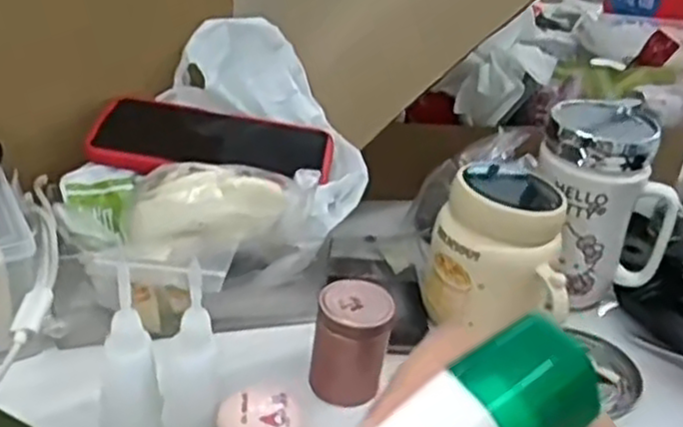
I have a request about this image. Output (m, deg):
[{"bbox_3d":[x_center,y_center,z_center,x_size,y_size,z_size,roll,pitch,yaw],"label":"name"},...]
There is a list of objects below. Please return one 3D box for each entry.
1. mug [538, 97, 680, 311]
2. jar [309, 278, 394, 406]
[{"bbox_3d":[0.188,-0.005,0.547,0.097,0.135,0.065,20,33,22],"label":"mug"},{"bbox_3d":[0.006,0.079,0.462,0.043,0.065,0.037,10,31,5],"label":"jar"}]

